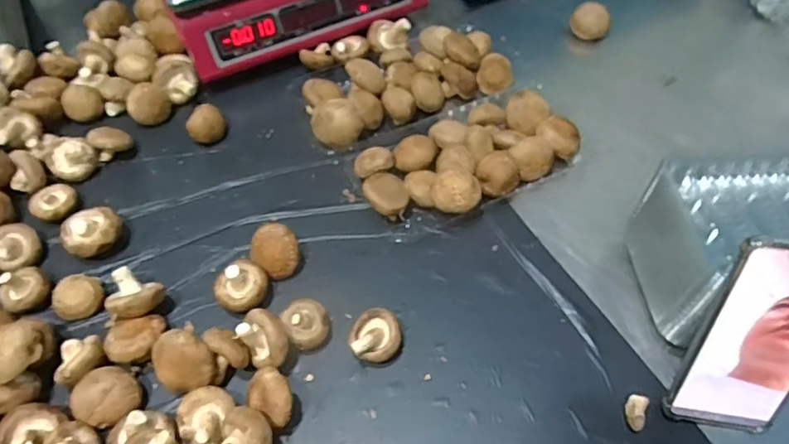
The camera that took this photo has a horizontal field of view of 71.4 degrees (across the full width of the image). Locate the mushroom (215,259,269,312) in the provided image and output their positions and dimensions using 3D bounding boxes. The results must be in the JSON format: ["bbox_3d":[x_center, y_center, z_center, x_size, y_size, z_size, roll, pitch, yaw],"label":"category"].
[{"bbox_3d":[-0.128,0.056,0.467,0.044,0.038,0.041,0,55,0],"label":"mushroom"}]

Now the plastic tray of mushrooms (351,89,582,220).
[{"bbox_3d":[0.072,-0.068,0.547,0.226,0.040,0.118,-28,60,-18],"label":"plastic tray of mushrooms"}]

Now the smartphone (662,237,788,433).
[{"bbox_3d":[0.245,0.082,0.370,0.075,0.157,0.010,8,31,4],"label":"smartphone"}]

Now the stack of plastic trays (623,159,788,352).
[{"bbox_3d":[0.328,0.026,0.444,0.246,0.107,0.130,-3,55,-3],"label":"stack of plastic trays"}]

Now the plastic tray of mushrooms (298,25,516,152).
[{"bbox_3d":[0.003,-0.166,0.612,0.226,0.054,0.136,-21,58,-14],"label":"plastic tray of mushrooms"}]

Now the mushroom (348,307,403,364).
[{"bbox_3d":[-0.015,0.094,0.446,0.039,0.026,0.041,0,55,0],"label":"mushroom"}]

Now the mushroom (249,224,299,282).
[{"bbox_3d":[-0.106,0.027,0.491,0.038,0.034,0.043,-28,60,-18],"label":"mushroom"}]

